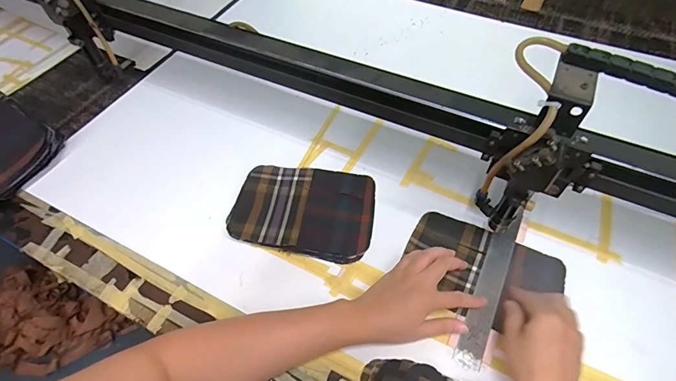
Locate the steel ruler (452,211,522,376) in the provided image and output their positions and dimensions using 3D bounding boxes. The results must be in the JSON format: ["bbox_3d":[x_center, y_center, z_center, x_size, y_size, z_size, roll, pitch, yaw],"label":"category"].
[{"bbox_3d":[0.198,0.117,0.492,0.032,0.004,0.224,22,58,18],"label":"steel ruler"}]

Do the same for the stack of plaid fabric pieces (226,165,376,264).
[{"bbox_3d":[-0.050,0.026,0.560,0.202,0.016,0.138,8,56,8],"label":"stack of plaid fabric pieces"}]

